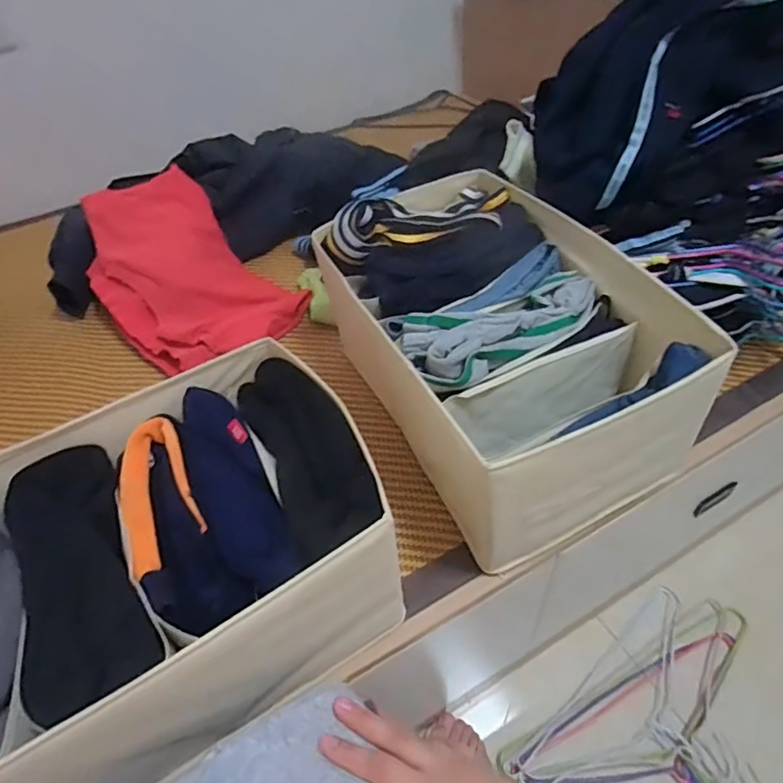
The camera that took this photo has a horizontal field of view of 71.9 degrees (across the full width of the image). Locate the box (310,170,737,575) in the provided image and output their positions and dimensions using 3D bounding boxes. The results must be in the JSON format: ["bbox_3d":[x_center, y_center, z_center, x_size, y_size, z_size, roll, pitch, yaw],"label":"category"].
[{"bbox_3d":[0.113,-0.054,0.625,0.262,0.195,0.416,-21,48,-14],"label":"box"}]

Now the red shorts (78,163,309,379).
[{"bbox_3d":[-0.326,-0.188,0.831,0.248,0.097,0.346,-36,84,-9],"label":"red shorts"}]

